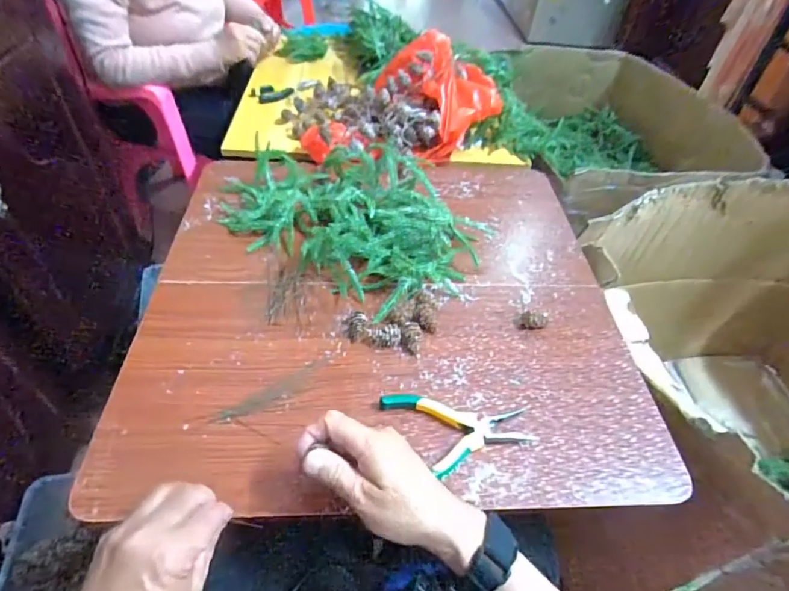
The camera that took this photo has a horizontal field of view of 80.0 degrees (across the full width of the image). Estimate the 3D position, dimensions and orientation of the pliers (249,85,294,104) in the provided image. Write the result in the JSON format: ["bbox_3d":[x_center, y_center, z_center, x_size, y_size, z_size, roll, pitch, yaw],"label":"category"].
[{"bbox_3d":[-0.269,-0.446,1.031,0.086,0.016,0.063,-30,55,-29],"label":"pliers"}]

